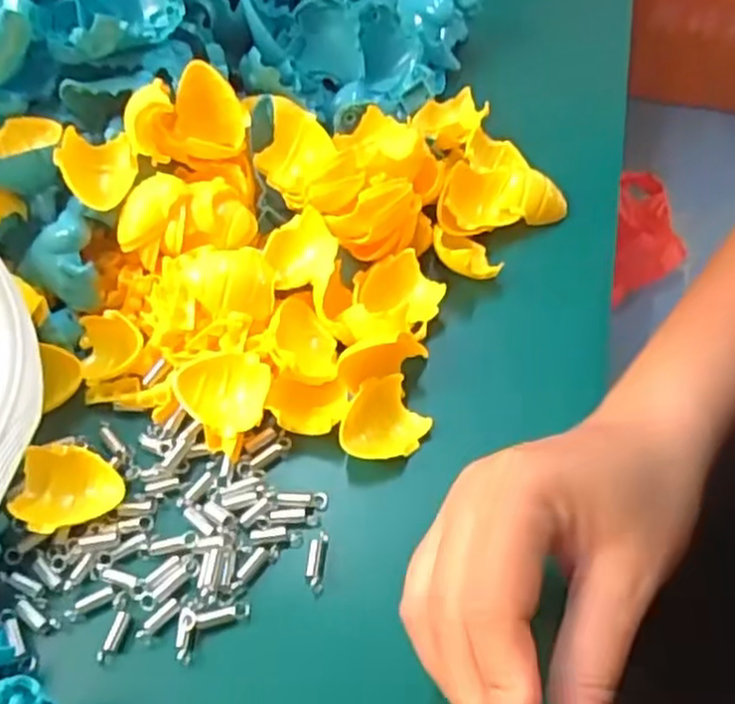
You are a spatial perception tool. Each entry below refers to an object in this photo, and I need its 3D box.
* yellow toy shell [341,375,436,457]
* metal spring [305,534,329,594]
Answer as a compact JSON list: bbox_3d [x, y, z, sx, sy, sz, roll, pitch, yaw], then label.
[{"bbox_3d":[0.006,0.033,0.355,0.043,0.014,0.037,-24,59,-13],"label":"yellow toy shell"},{"bbox_3d":[-0.022,0.093,0.327,0.008,0.009,0.027,3,57,4],"label":"metal spring"}]

